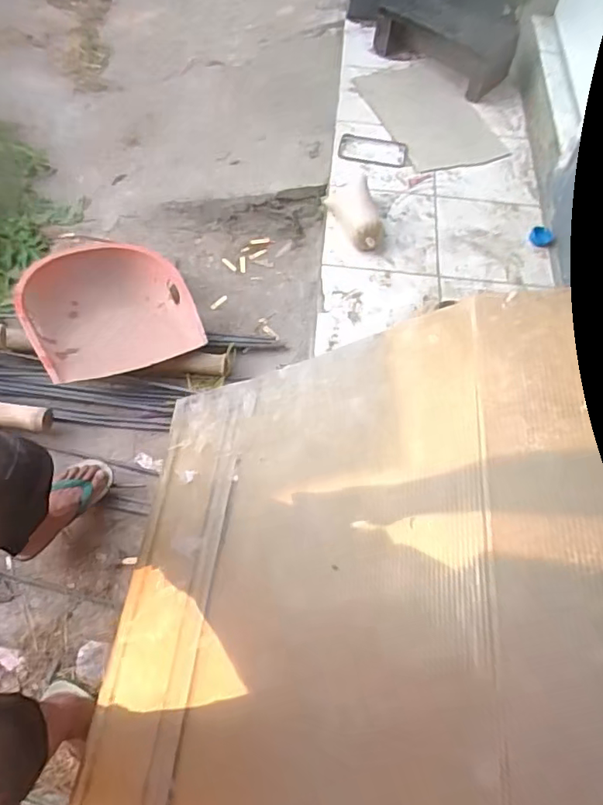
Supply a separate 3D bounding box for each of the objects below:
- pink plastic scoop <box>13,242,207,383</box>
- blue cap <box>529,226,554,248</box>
[{"bbox_3d":[-0.523,-0.261,1.476,0.421,0.133,0.492,-24,65,-17],"label":"pink plastic scoop"},{"bbox_3d":[0.661,-0.456,1.501,0.060,0.018,0.062,2,61,-3],"label":"blue cap"}]

